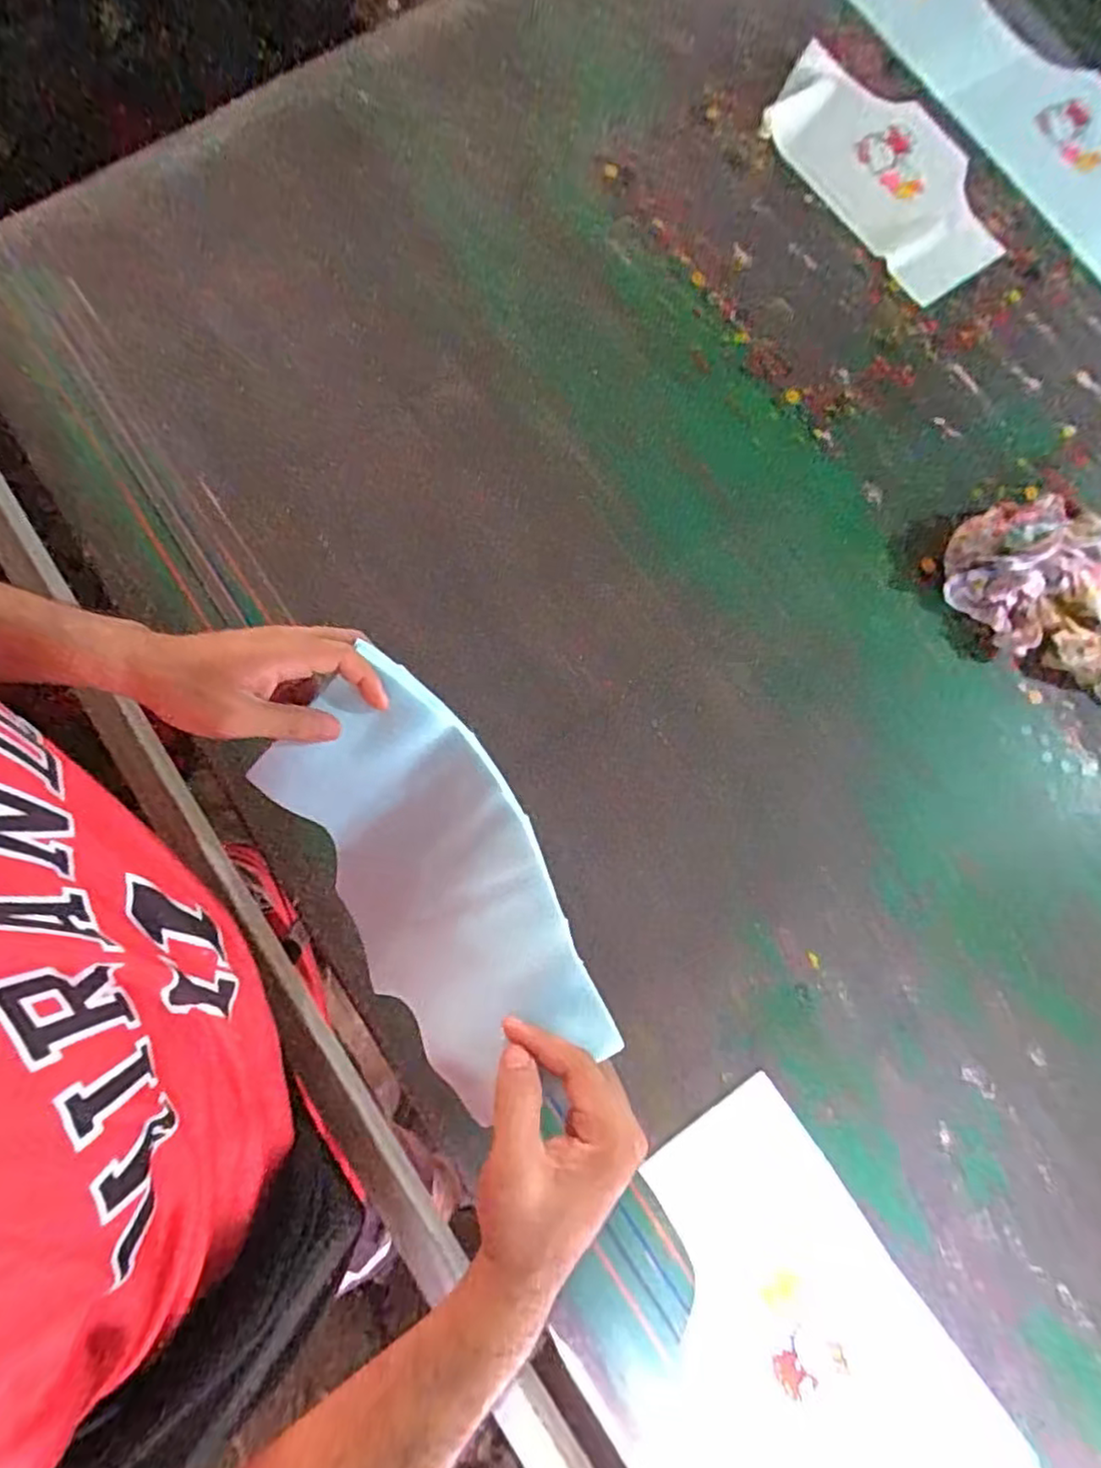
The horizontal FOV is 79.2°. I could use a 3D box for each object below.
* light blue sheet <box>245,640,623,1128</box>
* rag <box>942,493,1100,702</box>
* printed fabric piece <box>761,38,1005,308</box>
[{"bbox_3d":[-0.088,0.084,0.444,0.151,0.097,0.270,-27,81,-5],"label":"light blue sheet"},{"bbox_3d":[0.443,-0.118,0.574,0.126,0.055,0.200,-39,82,-6],"label":"rag"},{"bbox_3d":[0.329,-0.567,0.664,0.289,0.048,0.157,44,83,7],"label":"printed fabric piece"}]

